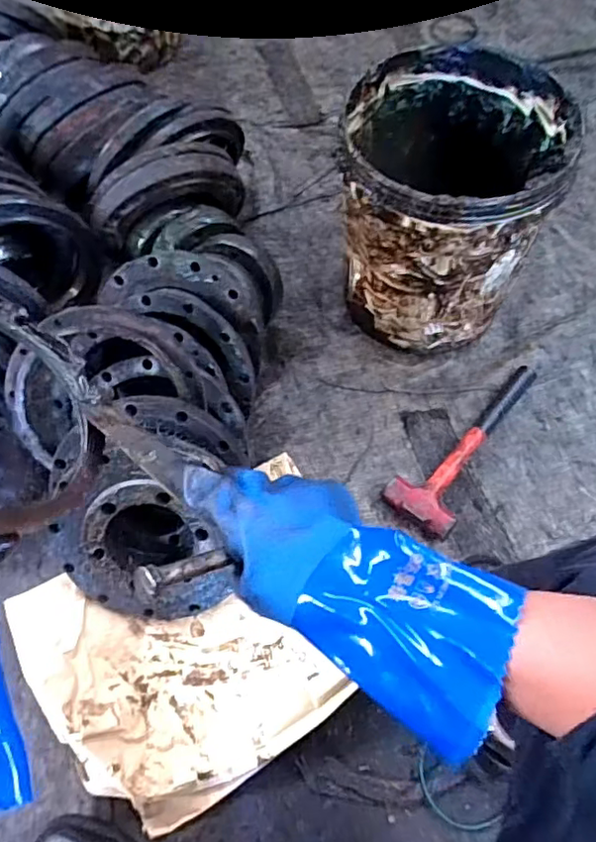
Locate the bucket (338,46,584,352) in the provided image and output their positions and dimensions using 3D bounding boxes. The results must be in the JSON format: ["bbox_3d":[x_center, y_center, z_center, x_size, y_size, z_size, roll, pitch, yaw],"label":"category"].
[{"bbox_3d":[0.207,-0.308,0.874,0.272,0.314,0.290,0,63,1],"label":"bucket"}]

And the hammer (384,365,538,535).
[{"bbox_3d":[0.260,0.025,0.873,0.099,0.033,0.319,36,69,17],"label":"hammer"}]

